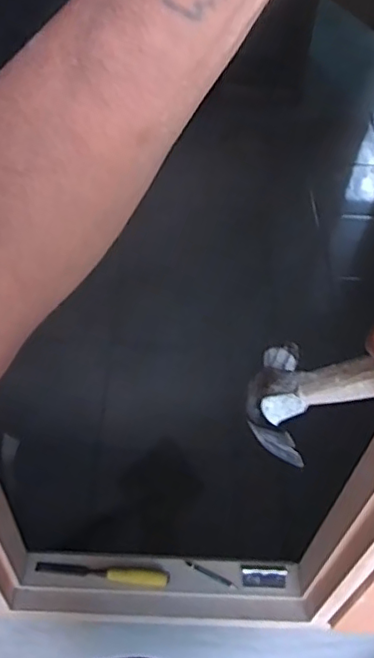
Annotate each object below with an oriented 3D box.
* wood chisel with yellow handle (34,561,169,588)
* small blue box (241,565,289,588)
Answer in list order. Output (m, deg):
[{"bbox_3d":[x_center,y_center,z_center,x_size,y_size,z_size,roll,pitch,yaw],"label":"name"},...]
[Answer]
[{"bbox_3d":[-0.150,0.439,1.050,0.236,0.031,0.033,7,49,1],"label":"wood chisel with yellow handle"},{"bbox_3d":[0.141,0.451,1.060,0.080,0.010,0.035,6,49,0],"label":"small blue box"}]

